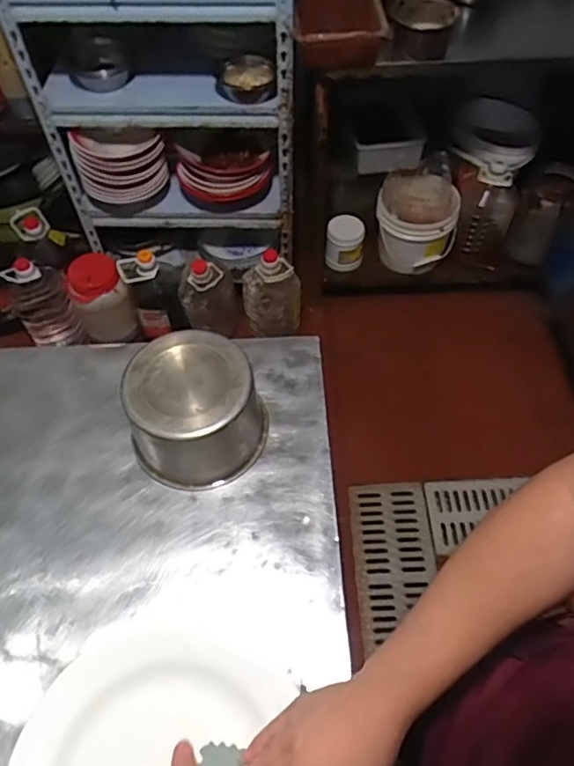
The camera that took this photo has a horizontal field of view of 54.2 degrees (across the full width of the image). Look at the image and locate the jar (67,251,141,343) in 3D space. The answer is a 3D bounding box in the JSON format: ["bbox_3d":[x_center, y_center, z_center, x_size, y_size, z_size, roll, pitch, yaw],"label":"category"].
[{"bbox_3d":[-0.558,-0.250,1.704,0.155,0.265,0.142,0,57,1],"label":"jar"}]

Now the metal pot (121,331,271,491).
[{"bbox_3d":[-0.110,0.036,0.684,0.149,0.125,0.149,0,57,1],"label":"metal pot"}]

